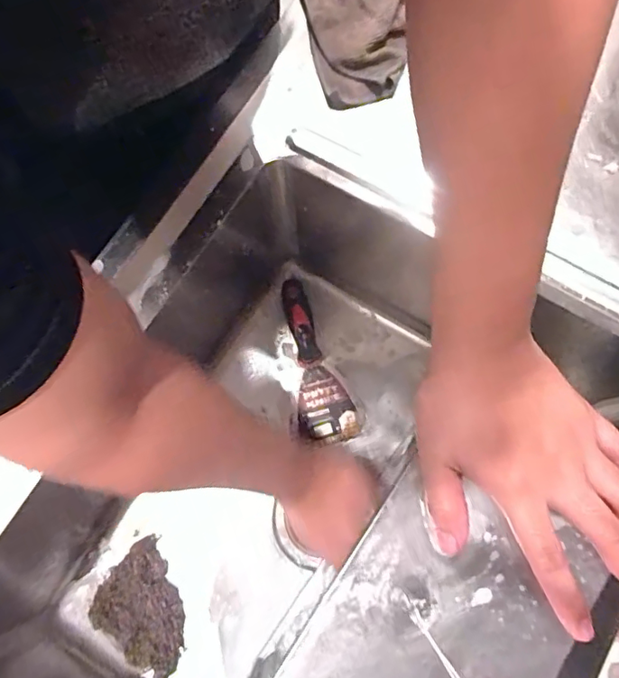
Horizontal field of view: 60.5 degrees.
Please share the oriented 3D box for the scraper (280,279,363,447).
[{"bbox_3d":[-0.002,0.027,0.635,0.068,0.024,0.197,-19,76,-3],"label":"scraper"}]

